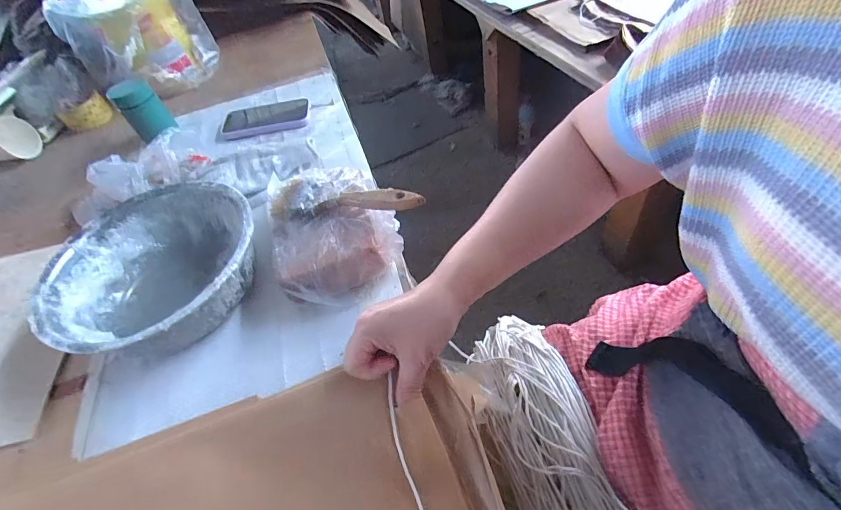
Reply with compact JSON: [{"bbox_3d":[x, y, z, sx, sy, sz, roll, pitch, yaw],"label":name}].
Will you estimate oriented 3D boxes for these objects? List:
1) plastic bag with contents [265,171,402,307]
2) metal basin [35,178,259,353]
[{"bbox_3d":[-0.100,-0.035,0.444,0.134,0.074,0.173,-18,51,-8],"label":"plastic bag with contents"},{"bbox_3d":[-0.282,0.019,0.429,0.208,0.082,0.216,-5,52,6],"label":"metal basin"}]

